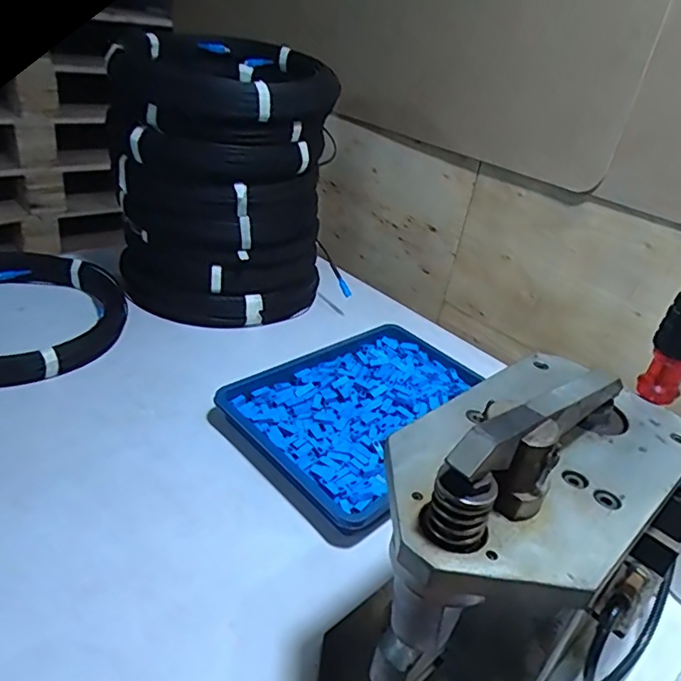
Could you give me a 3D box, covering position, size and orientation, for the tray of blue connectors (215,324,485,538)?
[{"bbox_3d":[0.048,0.081,0.693,0.319,0.030,0.230,-20,42,-40],"label":"tray of blue connectors"}]

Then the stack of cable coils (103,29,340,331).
[{"bbox_3d":[-0.179,-0.248,0.854,0.290,0.334,0.286,-1,32,-17],"label":"stack of cable coils"}]

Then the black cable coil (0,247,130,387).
[{"bbox_3d":[-0.443,-0.047,0.755,0.288,0.065,0.305,7,31,-4],"label":"black cable coil"}]

